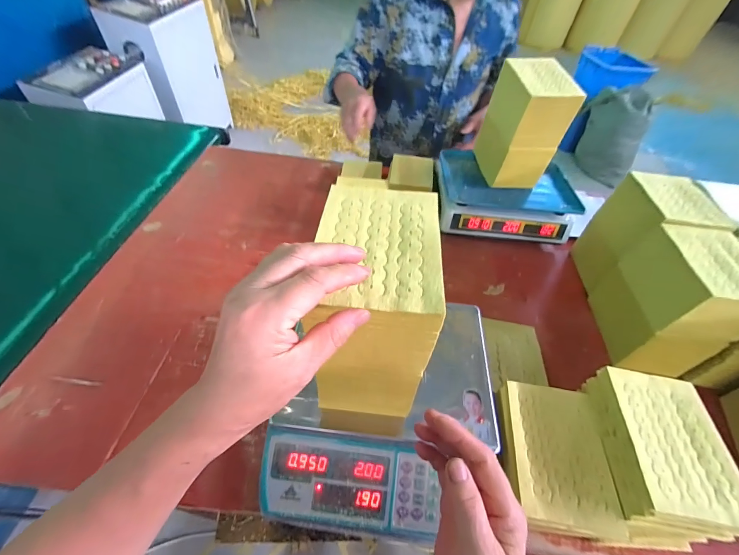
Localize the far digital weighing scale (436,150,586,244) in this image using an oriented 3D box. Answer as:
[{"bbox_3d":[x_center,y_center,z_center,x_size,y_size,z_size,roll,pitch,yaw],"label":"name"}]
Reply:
[{"bbox_3d":[0.344,-0.208,0.845,0.325,0.113,0.245,6,50,0],"label":"far digital weighing scale"}]

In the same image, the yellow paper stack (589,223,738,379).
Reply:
[{"bbox_3d":[0.539,0.042,0.568,0.121,0.220,0.164,10,50,2],"label":"yellow paper stack"}]

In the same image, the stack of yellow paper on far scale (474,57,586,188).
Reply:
[{"bbox_3d":[0.348,-0.348,0.742,0.123,0.220,0.153,-8,52,-12],"label":"stack of yellow paper on far scale"}]

